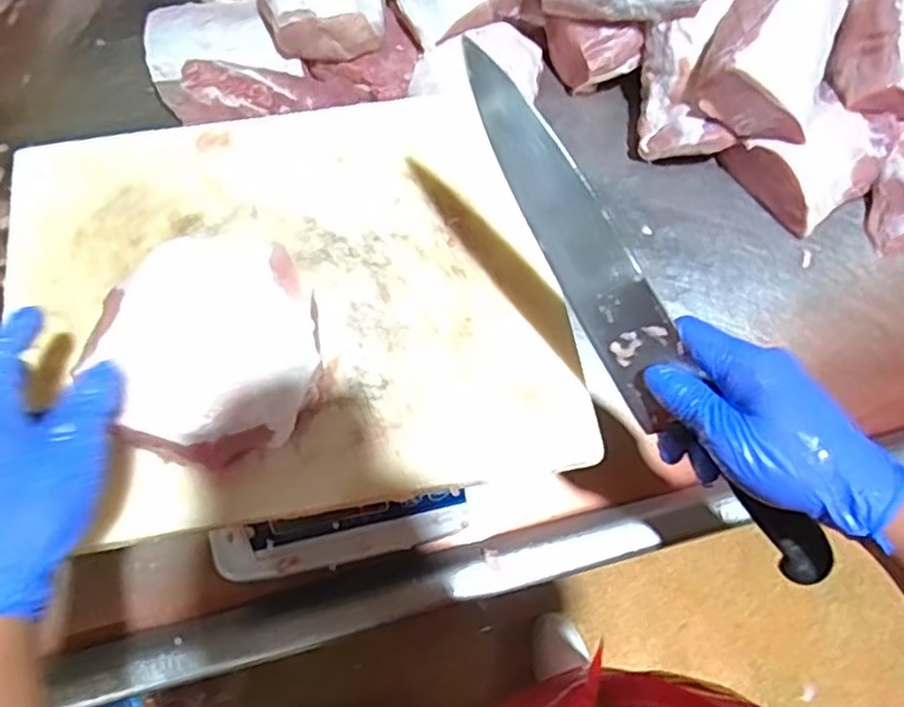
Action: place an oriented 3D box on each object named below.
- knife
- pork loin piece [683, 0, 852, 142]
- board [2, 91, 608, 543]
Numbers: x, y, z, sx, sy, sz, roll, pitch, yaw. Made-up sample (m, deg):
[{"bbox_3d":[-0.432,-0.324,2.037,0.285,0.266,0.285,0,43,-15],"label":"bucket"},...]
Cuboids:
[{"bbox_3d":[0.110,-0.015,0.412,0.357,0.052,0.023,56,35,-7],"label":"knife"},{"bbox_3d":[0.316,-0.308,0.683,0.113,0.084,0.170,25,68,9],"label":"pork loin piece"},{"bbox_3d":[-0.111,-0.045,0.486,0.357,0.016,0.305,-9,67,-6],"label":"board"}]

